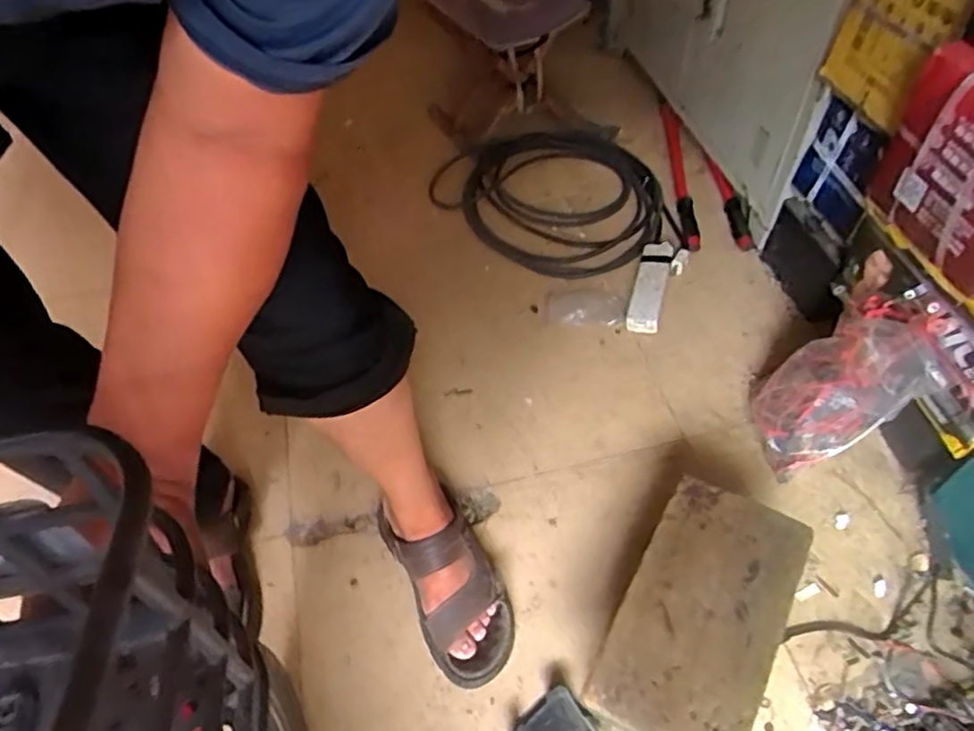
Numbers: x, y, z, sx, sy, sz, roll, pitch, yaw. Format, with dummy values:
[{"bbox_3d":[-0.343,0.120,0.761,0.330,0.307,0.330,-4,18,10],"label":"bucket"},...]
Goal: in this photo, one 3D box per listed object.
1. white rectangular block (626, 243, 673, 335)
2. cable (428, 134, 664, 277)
[{"bbox_3d":[0.289,-0.143,1.140,0.053,0.029,0.194,14,56,11],"label":"white rectangular block"},{"bbox_3d":[0.149,-0.361,1.317,0.399,0.035,0.476,-30,59,-19],"label":"cable"}]

